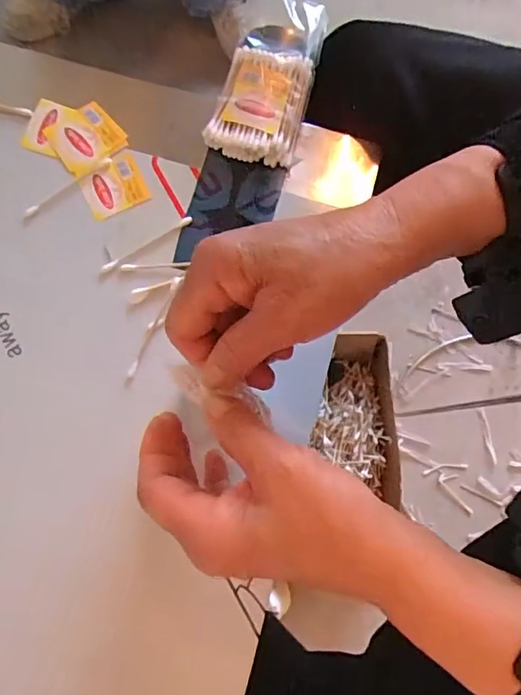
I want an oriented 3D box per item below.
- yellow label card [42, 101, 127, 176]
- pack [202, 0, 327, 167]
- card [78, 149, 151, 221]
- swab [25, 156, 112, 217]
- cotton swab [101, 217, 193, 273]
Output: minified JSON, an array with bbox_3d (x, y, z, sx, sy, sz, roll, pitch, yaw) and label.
[{"bbox_3d":[-0.129,-0.156,0.364,0.045,0.005,0.044,-38,82,-7],"label":"yellow label card"},{"bbox_3d":[0.009,-0.195,0.364,0.060,0.028,0.121,21,80,3],"label":"pack"},{"bbox_3d":[-0.105,-0.116,0.356,0.044,0.004,0.041,-25,81,-5],"label":"card"},{"bbox_3d":[-0.136,-0.115,0.353,0.071,0.005,0.007,-37,81,-8],"label":"swab"},{"bbox_3d":[-0.080,-0.072,0.346,0.071,0.004,0.005,-31,80,-7],"label":"cotton swab"}]

